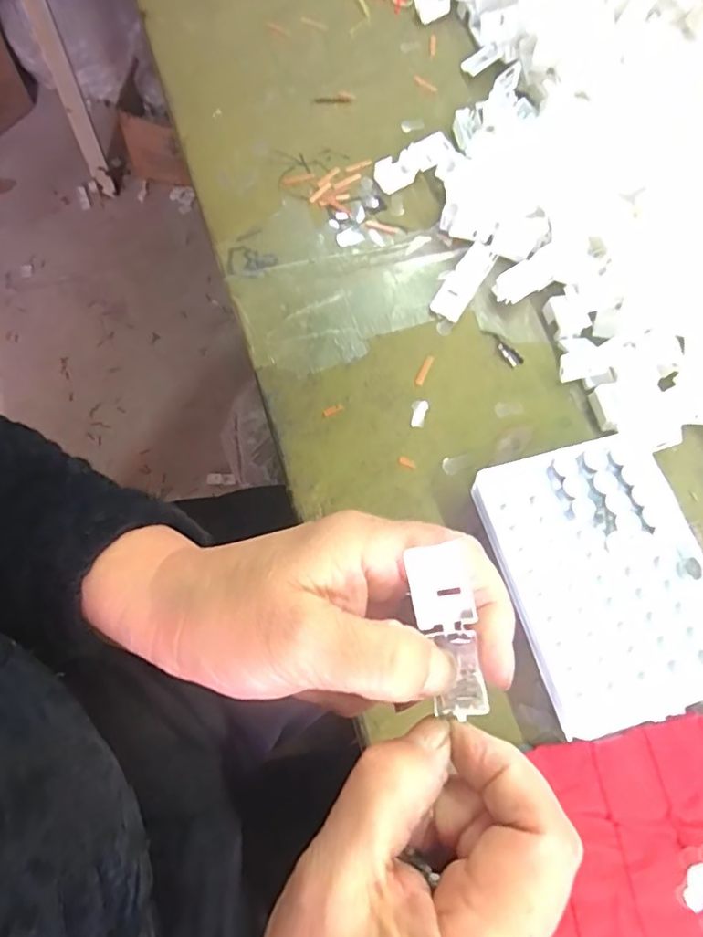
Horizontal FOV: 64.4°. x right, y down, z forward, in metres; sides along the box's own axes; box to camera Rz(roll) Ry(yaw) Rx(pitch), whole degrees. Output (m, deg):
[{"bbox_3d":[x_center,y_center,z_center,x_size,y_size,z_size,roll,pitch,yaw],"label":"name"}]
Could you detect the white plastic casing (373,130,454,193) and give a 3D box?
[{"bbox_3d":[0.043,-0.211,0.389,0.055,0.015,0.022,-22,71,-7],"label":"white plastic casing"}]

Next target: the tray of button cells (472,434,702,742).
[{"bbox_3d":[0.126,0.054,0.282,0.095,0.026,0.129,-15,70,-10],"label":"tray of button cells"}]

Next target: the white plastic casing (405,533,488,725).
[{"bbox_3d":[0.032,0.053,0.183,0.018,0.006,0.053,-15,86,-4],"label":"white plastic casing"}]

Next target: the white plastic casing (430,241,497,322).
[{"bbox_3d":[0.072,-0.120,0.359,0.020,0.005,0.059,32,70,8],"label":"white plastic casing"}]

